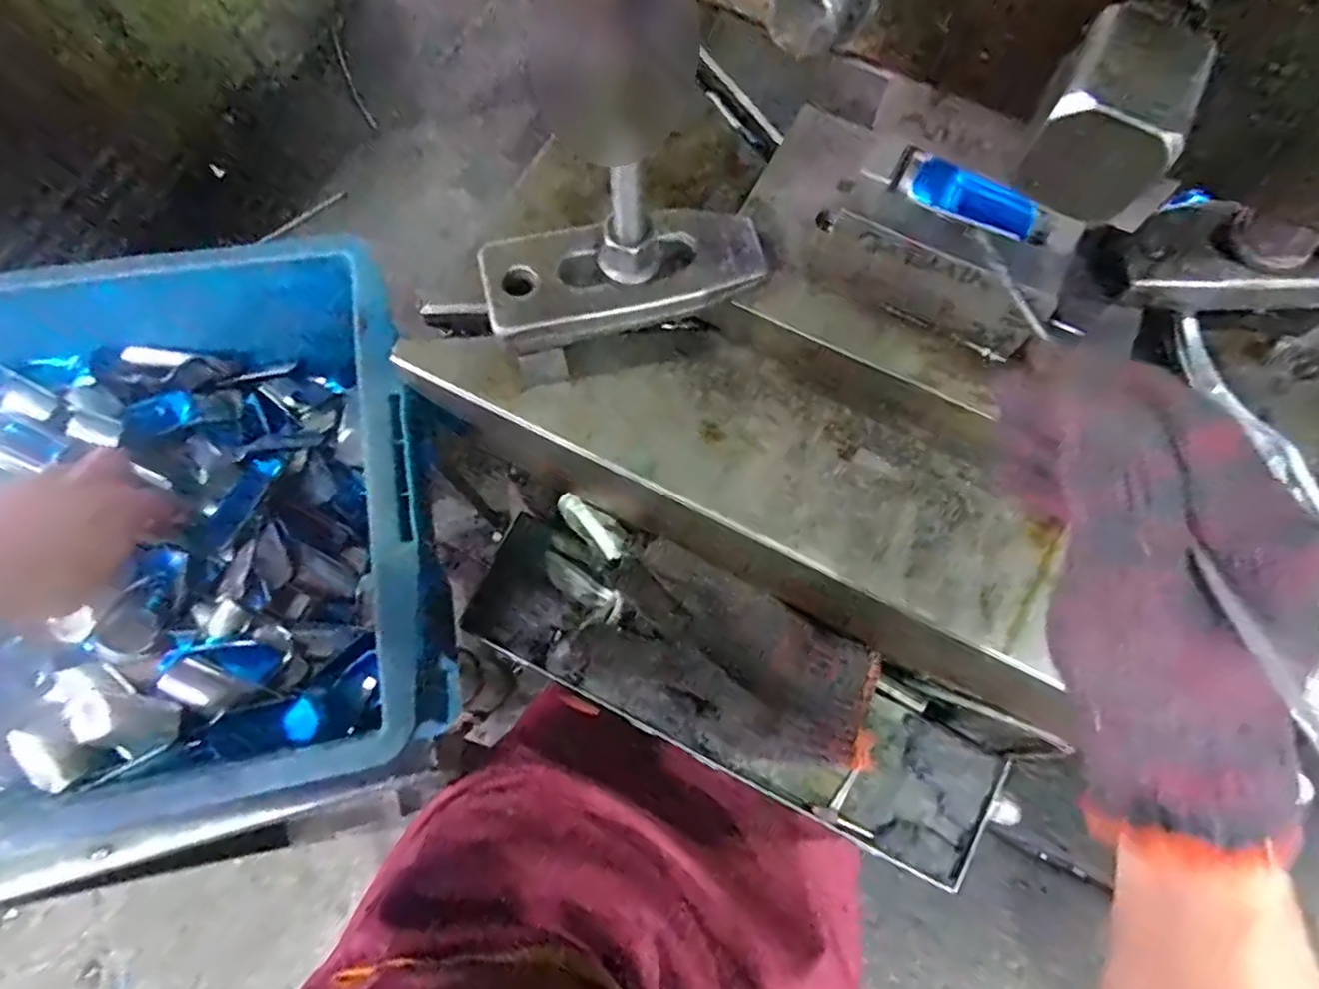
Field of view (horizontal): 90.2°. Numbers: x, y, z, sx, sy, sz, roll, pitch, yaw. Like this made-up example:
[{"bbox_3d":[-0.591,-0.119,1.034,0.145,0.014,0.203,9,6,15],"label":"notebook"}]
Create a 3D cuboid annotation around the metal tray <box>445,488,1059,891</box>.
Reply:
[{"bbox_3d":[0.052,0.130,0.473,0.397,0.055,0.125,26,73,8],"label":"metal tray"}]

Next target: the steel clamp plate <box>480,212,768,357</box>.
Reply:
[{"bbox_3d":[-0.017,-0.122,0.363,0.152,0.026,0.057,-12,72,-5],"label":"steel clamp plate"}]

